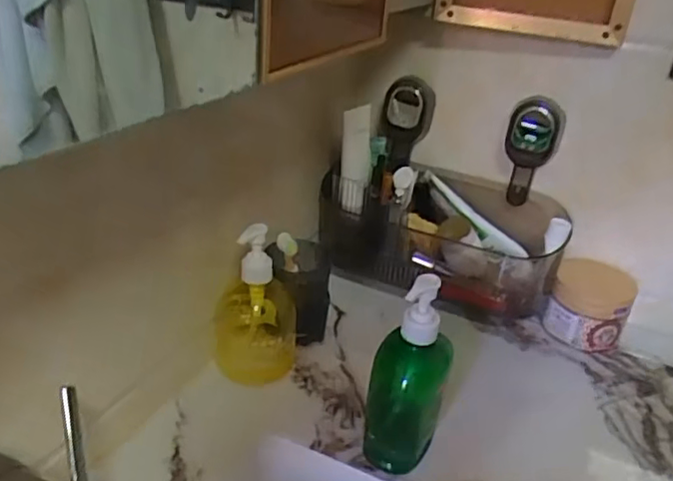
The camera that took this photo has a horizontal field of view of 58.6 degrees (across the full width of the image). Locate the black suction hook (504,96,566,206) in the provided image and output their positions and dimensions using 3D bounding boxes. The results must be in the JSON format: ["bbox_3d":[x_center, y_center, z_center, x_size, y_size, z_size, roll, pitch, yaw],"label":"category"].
[{"bbox_3d":[0.237,-0.105,0.738,0.059,0.135,0.033,17,31,21],"label":"black suction hook"}]

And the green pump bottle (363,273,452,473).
[{"bbox_3d":[0.065,0.120,0.528,0.065,0.189,0.054,11,29,10],"label":"green pump bottle"}]

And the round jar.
[{"bbox_3d":[0.314,0.082,0.749,0.089,0.084,0.087,17,31,21],"label":"round jar"}]

